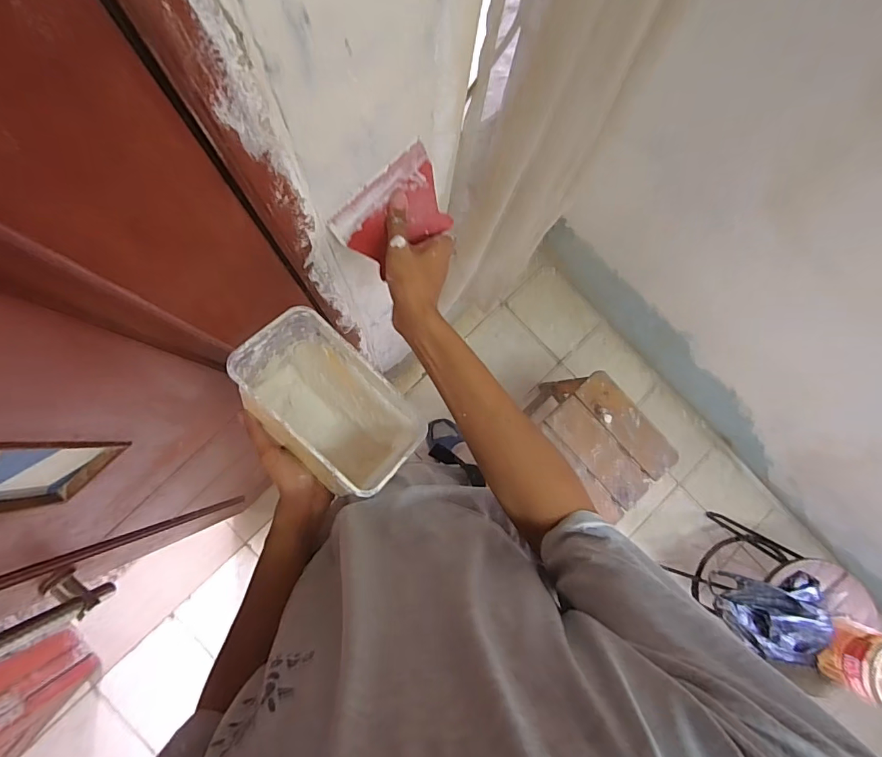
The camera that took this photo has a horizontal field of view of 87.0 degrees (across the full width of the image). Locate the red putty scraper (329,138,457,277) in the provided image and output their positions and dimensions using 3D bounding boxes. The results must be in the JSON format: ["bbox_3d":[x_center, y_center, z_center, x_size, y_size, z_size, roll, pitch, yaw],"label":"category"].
[{"bbox_3d":[-0.048,-0.173,0.499,0.121,0.098,0.012,-42,53,-3],"label":"red putty scraper"}]

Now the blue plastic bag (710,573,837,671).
[{"bbox_3d":[0.835,0.571,1.143,0.275,0.119,0.208,22,82,-1],"label":"blue plastic bag"}]

